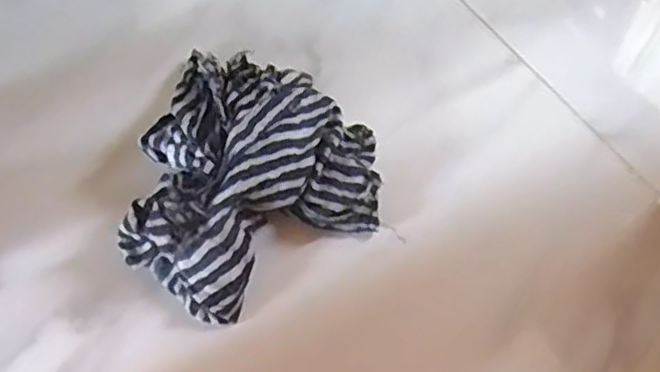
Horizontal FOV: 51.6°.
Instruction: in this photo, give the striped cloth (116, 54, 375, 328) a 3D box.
[{"bbox_3d":[-0.048,-0.008,0.474,0.164,0.048,0.200,6,62,2],"label":"striped cloth"}]

